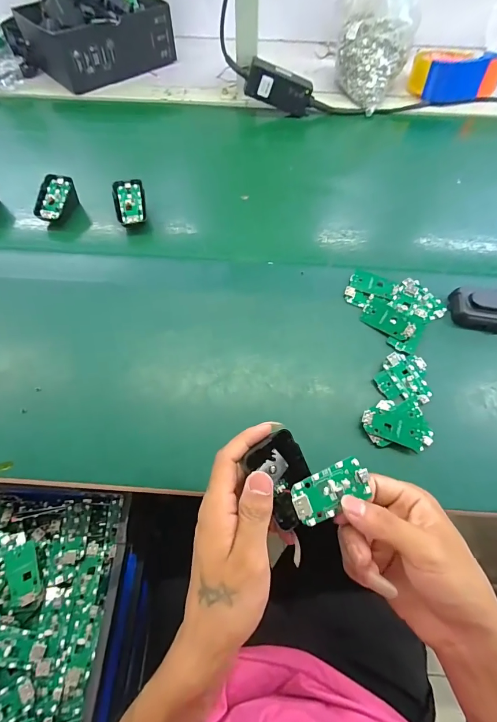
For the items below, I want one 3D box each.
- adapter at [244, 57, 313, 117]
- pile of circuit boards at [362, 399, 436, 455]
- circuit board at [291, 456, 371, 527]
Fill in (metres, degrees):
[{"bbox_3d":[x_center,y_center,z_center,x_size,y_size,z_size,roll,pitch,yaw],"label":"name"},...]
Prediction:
[{"bbox_3d":[0.056,-0.482,0.632,0.119,0.057,0.024,12,60,-17],"label":"adapter"},{"bbox_3d":[0.160,0.072,0.379,0.068,0.011,0.051,-15,63,-7],"label":"pile of circuit boards"},{"bbox_3d":[0.060,0.093,0.257,0.062,0.007,0.030,-20,63,-24],"label":"circuit board"}]

